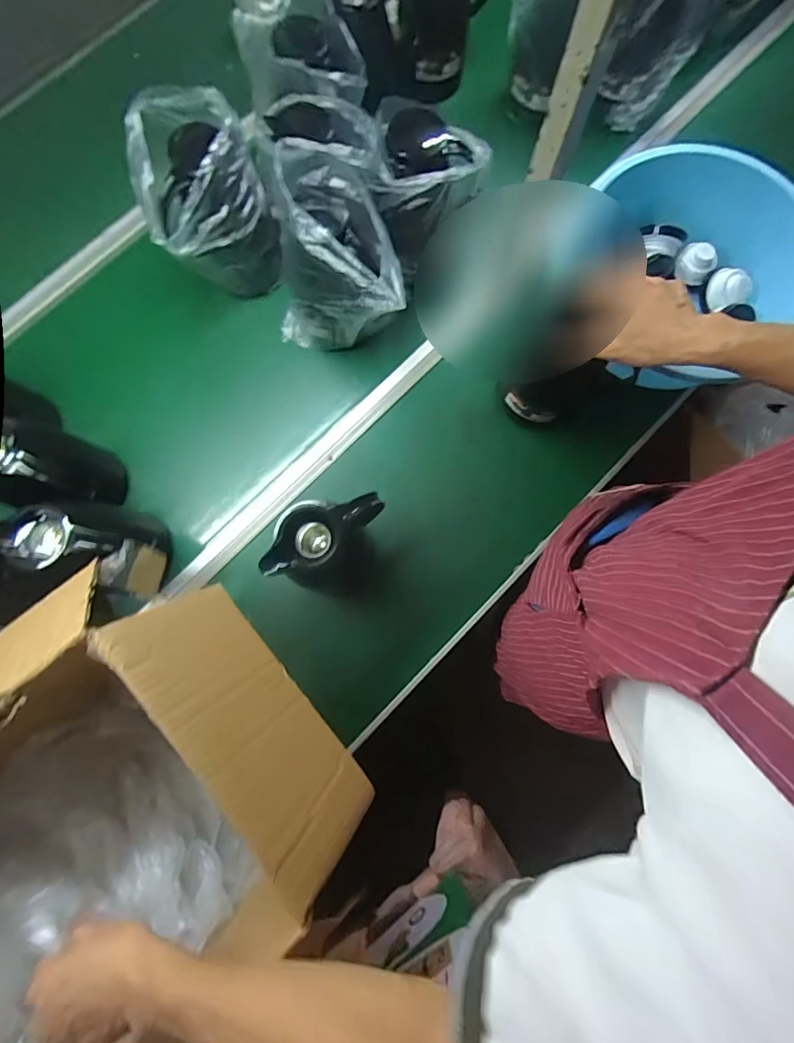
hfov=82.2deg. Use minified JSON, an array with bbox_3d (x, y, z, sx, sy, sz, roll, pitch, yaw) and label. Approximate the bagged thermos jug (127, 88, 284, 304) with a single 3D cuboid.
[{"bbox_3d":[-0.272,-0.457,0.670,0.169,0.245,0.124,-28,80,-4],"label":"bagged thermos jug"}]

